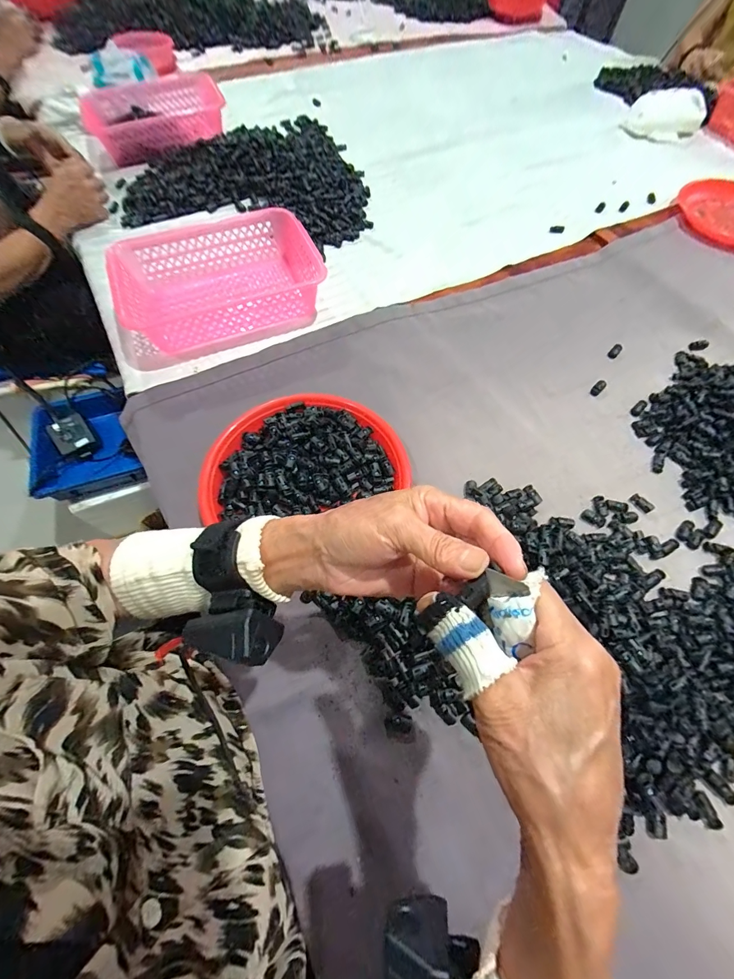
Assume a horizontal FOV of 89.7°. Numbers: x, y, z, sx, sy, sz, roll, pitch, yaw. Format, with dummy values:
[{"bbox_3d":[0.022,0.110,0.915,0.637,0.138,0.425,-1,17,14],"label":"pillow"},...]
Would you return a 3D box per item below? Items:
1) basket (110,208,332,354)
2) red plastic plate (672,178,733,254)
[{"bbox_3d":[-0.238,-0.351,0.620,0.314,0.084,0.234,-21,65,-10],"label":"basket"},{"bbox_3d":[0.755,-0.564,0.754,0.208,0.027,0.223,0,63,0],"label":"red plastic plate"}]

